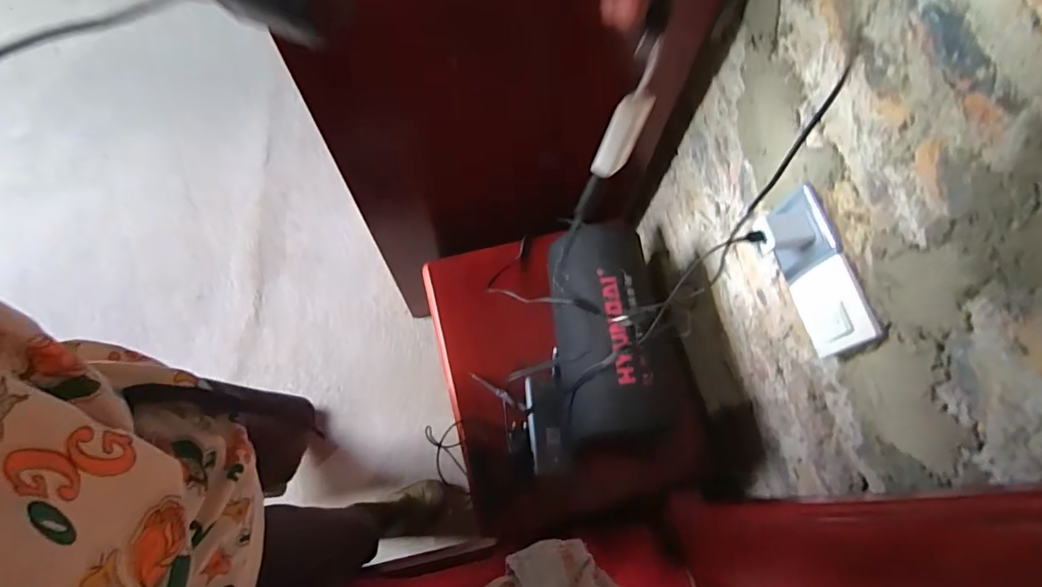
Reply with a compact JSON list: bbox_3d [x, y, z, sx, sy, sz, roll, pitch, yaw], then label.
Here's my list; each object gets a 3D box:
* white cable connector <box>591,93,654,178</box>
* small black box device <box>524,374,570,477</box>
[{"bbox_3d":[0.057,-0.089,0.282,0.016,0.051,0.014,35,34,12],"label":"white cable connector"},{"bbox_3d":[0.039,0.199,0.757,0.056,0.025,0.142,-8,68,-5],"label":"small black box device"}]

